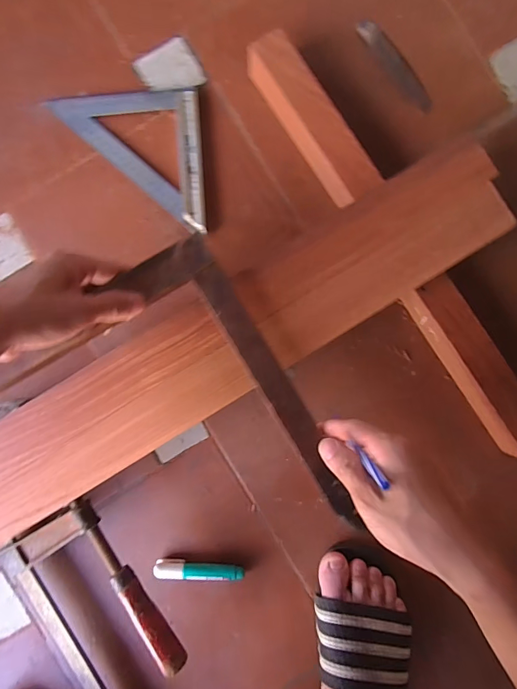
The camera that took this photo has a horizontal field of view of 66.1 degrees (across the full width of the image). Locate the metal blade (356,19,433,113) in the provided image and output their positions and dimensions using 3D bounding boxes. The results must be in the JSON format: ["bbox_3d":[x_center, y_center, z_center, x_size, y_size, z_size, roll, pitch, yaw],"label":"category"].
[{"bbox_3d":[0.172,-0.348,0.496,0.029,0.008,0.138,-33,87,1],"label":"metal blade"}]

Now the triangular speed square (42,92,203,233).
[{"bbox_3d":[-0.127,-0.259,0.490,0.241,0.015,0.124,41,90,1],"label":"triangular speed square"}]

